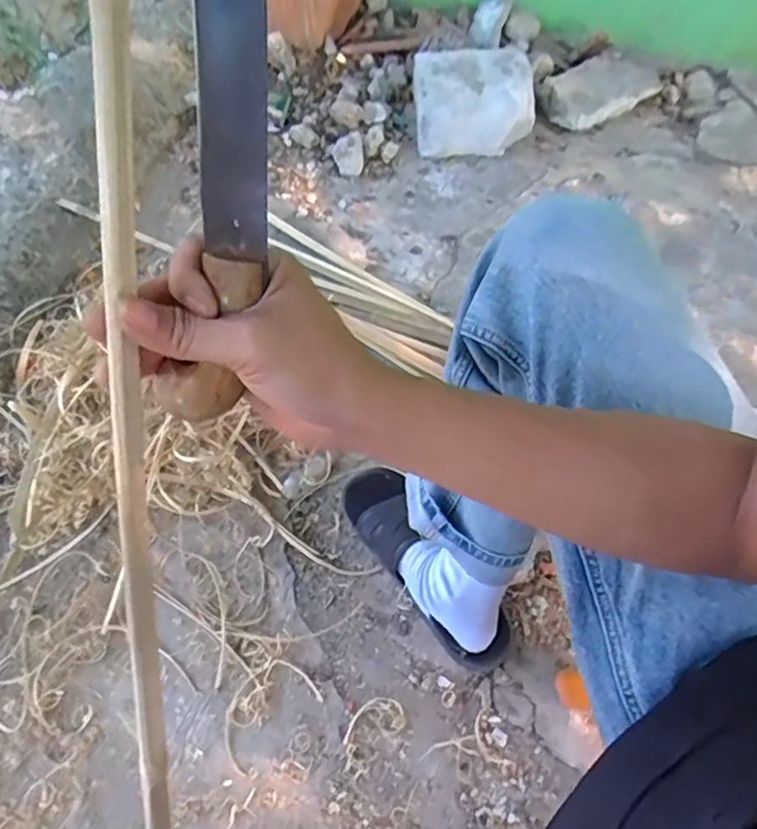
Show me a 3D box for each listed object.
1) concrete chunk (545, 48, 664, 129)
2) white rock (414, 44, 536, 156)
[{"bbox_3d":[0.469,-0.683,1.315,0.159,0.067,0.258,42,66,18],"label":"concrete chunk"},{"bbox_3d":[0.195,-0.660,1.257,0.235,0.118,0.275,2,61,-3],"label":"white rock"}]

